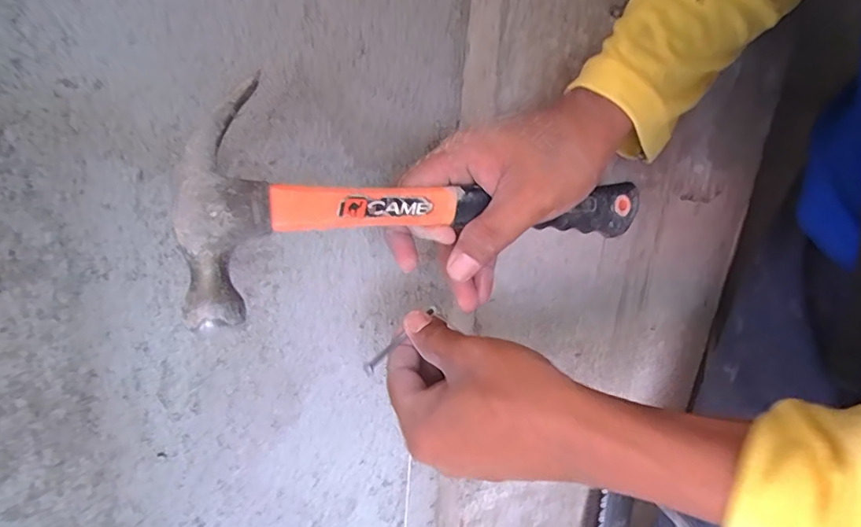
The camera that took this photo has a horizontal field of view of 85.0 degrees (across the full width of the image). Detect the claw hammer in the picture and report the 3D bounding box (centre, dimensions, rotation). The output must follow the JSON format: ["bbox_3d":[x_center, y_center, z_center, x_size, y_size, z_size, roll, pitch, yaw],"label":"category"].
[{"bbox_3d":[0.014,-0.033,0.270,0.280,0.099,0.030,-5,22,-28],"label":"claw hammer"}]

